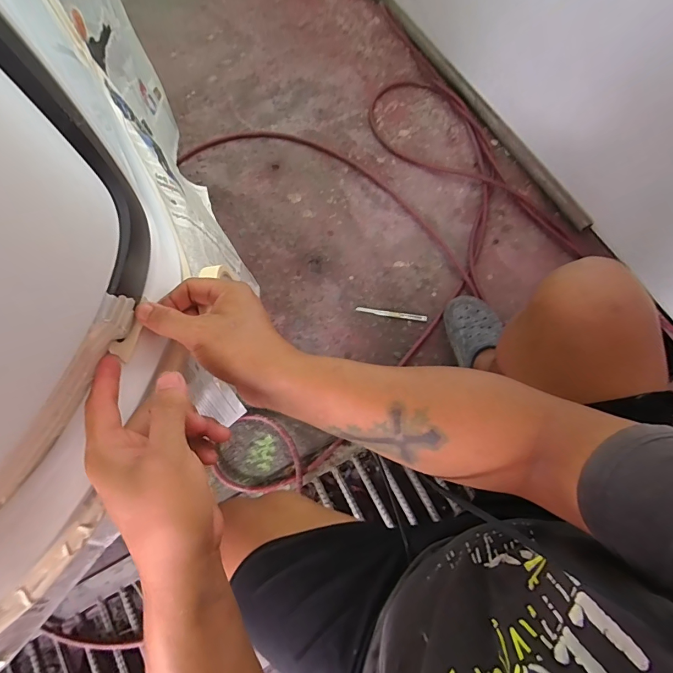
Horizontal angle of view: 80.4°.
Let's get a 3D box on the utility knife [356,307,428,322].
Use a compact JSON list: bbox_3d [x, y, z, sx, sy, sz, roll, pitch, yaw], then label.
[{"bbox_3d":[0.128,-0.052,0.925,0.162,0.006,0.014,8,71,4],"label":"utility knife"}]

